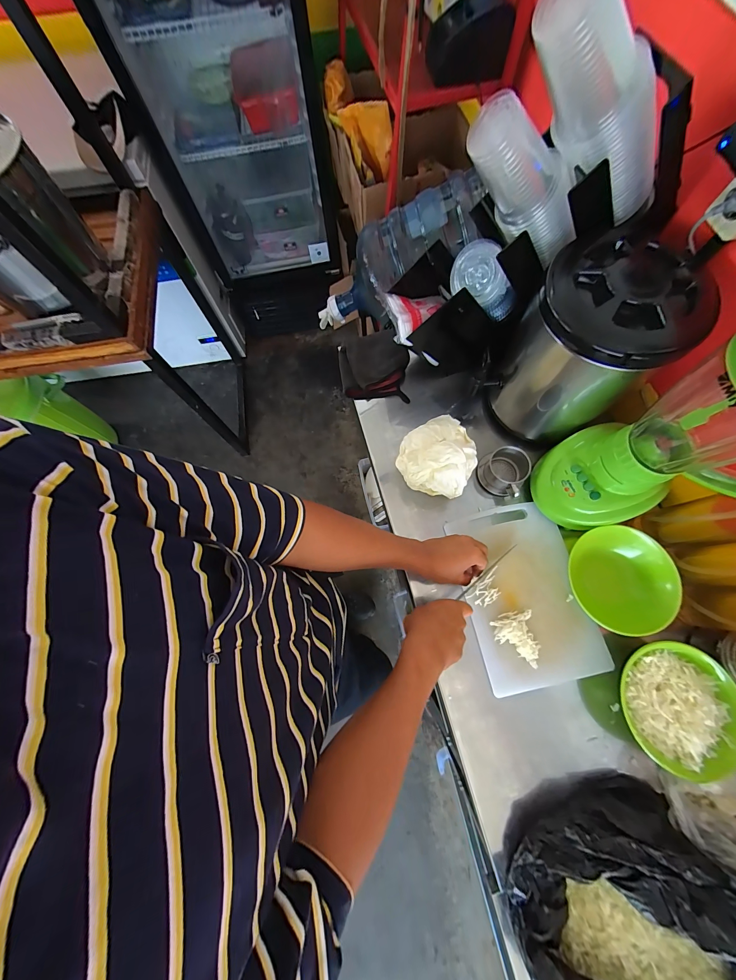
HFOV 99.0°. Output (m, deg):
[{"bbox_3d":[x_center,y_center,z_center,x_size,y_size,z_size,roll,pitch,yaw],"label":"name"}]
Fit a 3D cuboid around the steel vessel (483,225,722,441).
[{"bbox_3d":[0.367,-0.251,0.548,0.193,0.281,0.229,34,77,11],"label":"steel vessel"}]

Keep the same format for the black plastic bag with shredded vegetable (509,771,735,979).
[{"bbox_3d":[0.338,0.557,0.388,0.292,0.128,0.263,-42,76,-10],"label":"black plastic bag with shredded vegetable"}]

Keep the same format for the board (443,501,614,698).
[{"bbox_3d":[0.276,0.180,0.564,0.198,0.016,0.301,-12,73,-2],"label":"board"}]

